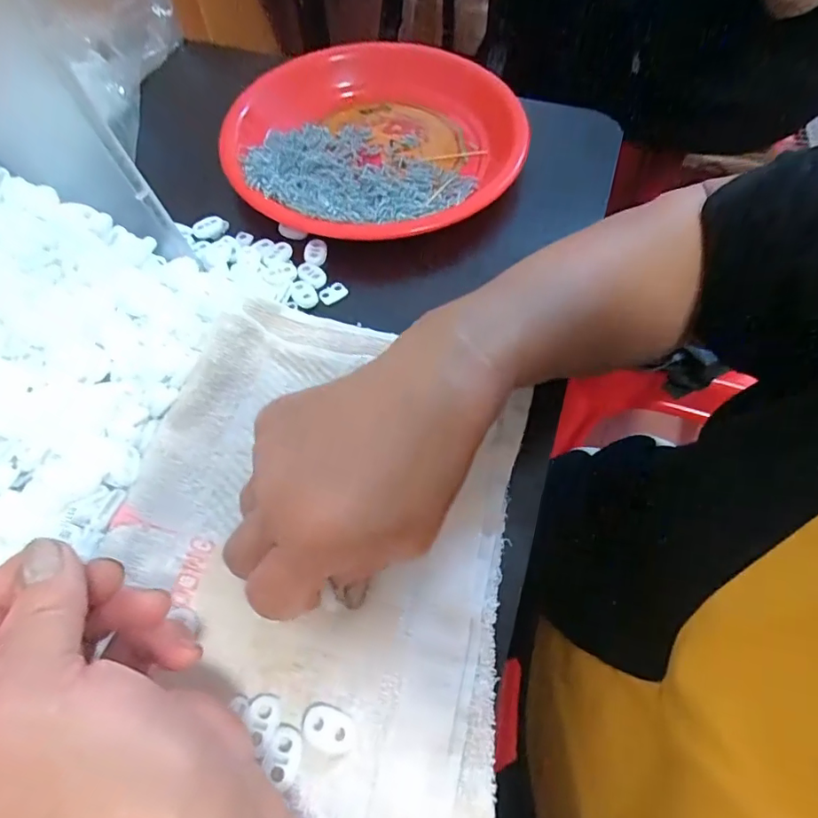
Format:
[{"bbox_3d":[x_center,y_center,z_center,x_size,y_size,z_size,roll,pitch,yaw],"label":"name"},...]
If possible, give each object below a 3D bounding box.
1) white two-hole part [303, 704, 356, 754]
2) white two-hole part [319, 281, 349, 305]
[{"bbox_3d":[-0.034,0.135,0.218,0.022,0.004,0.015,14,62,9],"label":"white two-hole part"},{"bbox_3d":[-0.051,-0.078,0.348,0.019,0.005,0.012,-35,66,-17],"label":"white two-hole part"}]

